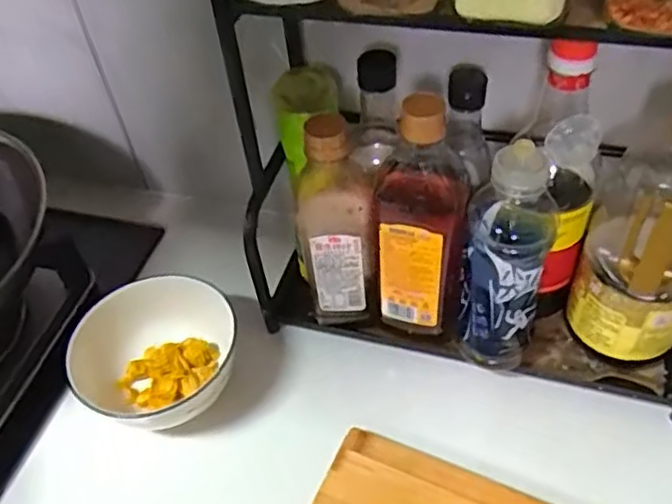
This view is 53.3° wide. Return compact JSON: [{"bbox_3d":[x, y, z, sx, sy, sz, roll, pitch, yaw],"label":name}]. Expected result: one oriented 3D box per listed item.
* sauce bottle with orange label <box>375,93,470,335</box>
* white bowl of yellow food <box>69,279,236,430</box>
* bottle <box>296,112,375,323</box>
[{"bbox_3d":[0.073,-0.025,0.566,0.070,0.235,0.063,3,49,8],"label":"sauce bottle with orange label"},{"bbox_3d":[-0.162,0.107,0.635,0.152,0.087,0.143,-3,48,3],"label":"white bowl of yellow food"},{"bbox_3d":[-0.001,-0.026,0.588,0.062,0.219,0.053,-9,48,-3],"label":"bottle"}]

